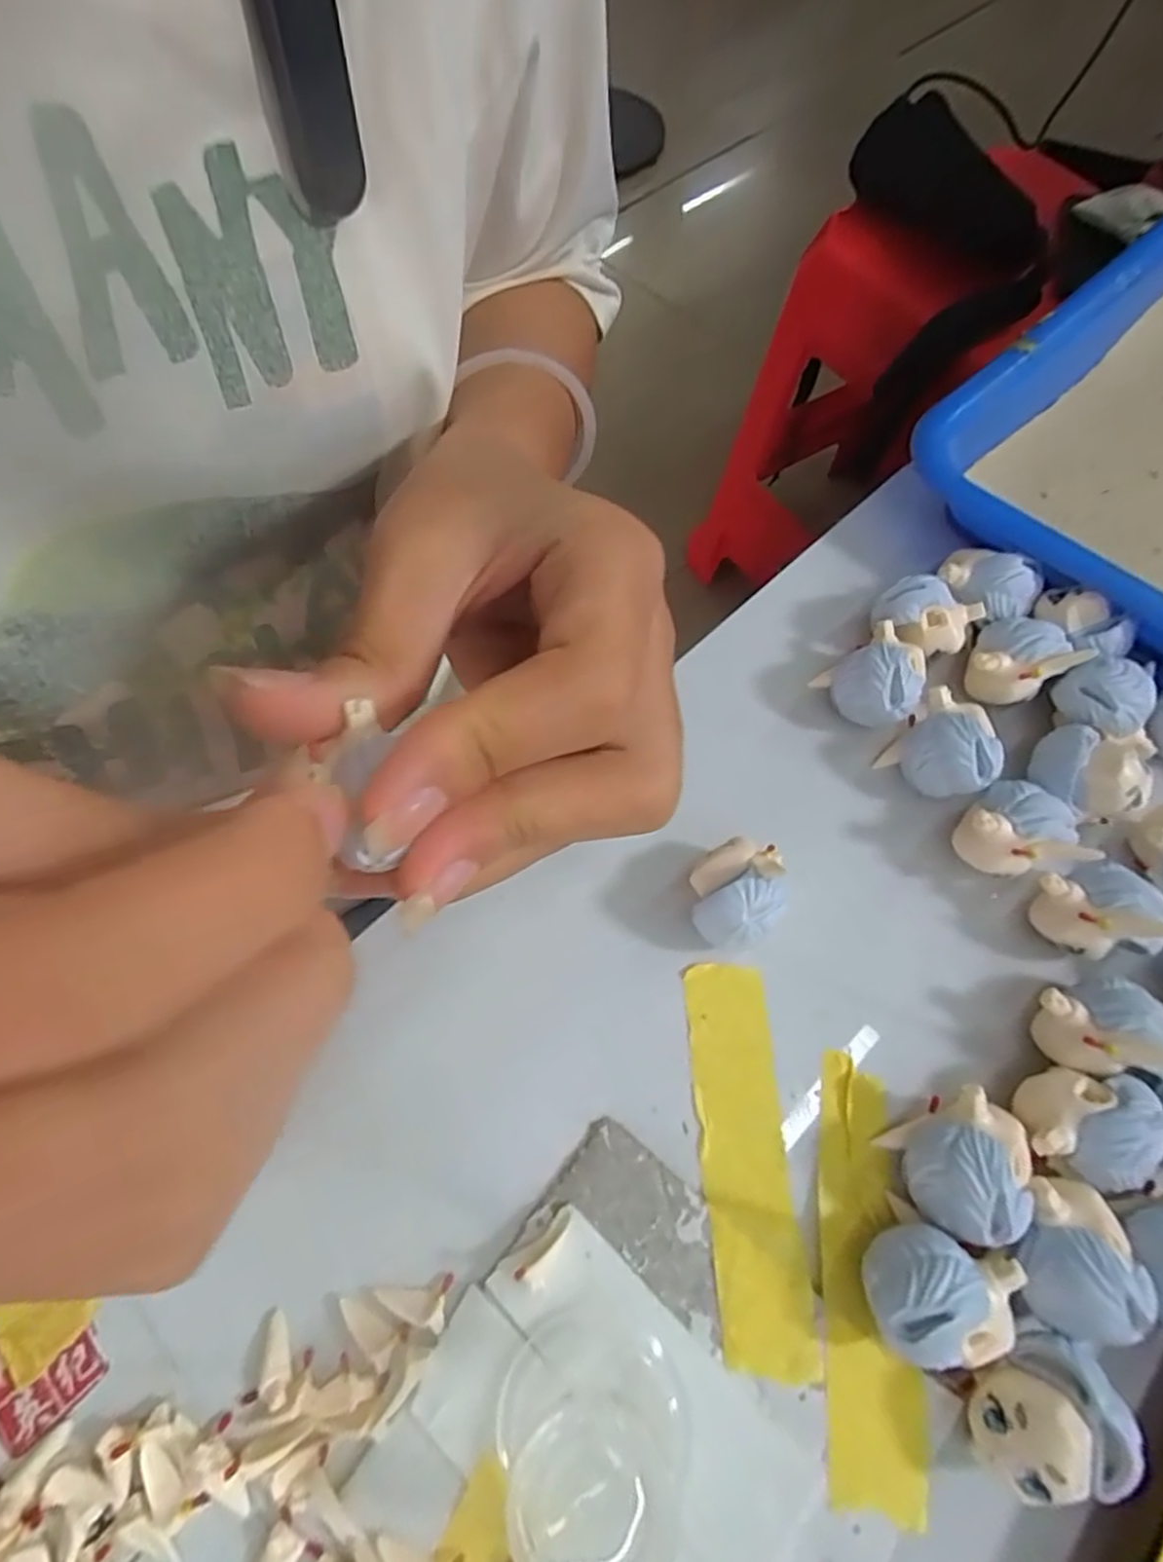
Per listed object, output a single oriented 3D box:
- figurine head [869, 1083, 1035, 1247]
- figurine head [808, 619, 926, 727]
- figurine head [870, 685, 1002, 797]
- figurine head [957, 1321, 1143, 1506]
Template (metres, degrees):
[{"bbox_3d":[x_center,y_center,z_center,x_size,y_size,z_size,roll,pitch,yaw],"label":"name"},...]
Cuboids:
[{"bbox_3d":[0.083,0.083,0.156,0.027,0.022,0.024,-30,69,-12],"label":"figurine head"},{"bbox_3d":[0.085,-0.030,0.206,0.025,0.020,0.027,0,66,1],"label":"figurine head"},{"bbox_3d":[0.099,-0.008,0.197,0.022,0.019,0.026,-39,71,-15],"label":"figurine head"},{"bbox_3d":[0.088,0.119,0.138,0.026,0.019,0.024,0,66,1],"label":"figurine head"}]

